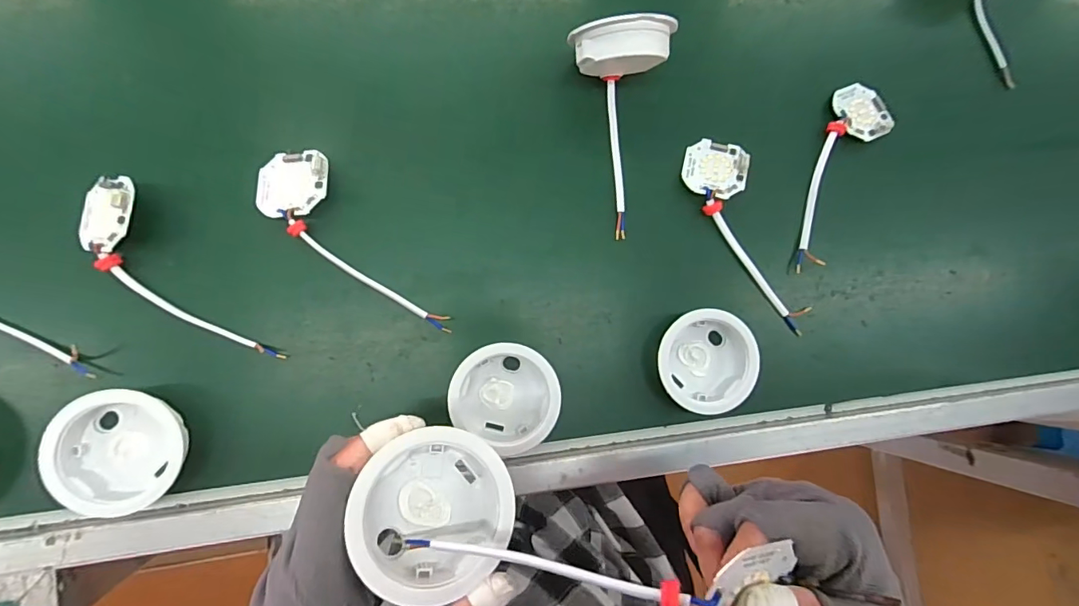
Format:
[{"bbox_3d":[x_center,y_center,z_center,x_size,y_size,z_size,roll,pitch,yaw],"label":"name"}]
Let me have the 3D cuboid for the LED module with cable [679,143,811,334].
[{"bbox_3d":[0.163,-0.054,0.370,0.047,0.016,0.160,-34,92,-10],"label":"LED module with cable"}]

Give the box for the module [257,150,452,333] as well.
[{"bbox_3d":[-0.124,-0.040,0.329,0.161,0.016,0.051,45,81,-3],"label":"module"}]

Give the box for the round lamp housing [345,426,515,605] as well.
[{"bbox_3d":[-0.049,0.096,0.229,0.068,0.028,0.068,6,72,-20],"label":"round lamp housing"}]

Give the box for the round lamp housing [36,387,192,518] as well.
[{"bbox_3d":[-0.253,0.090,0.296,0.067,0.024,0.070,1,86,-9],"label":"round lamp housing"}]

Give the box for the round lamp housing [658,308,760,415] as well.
[{"bbox_3d":[0.119,0.041,0.355,0.070,0.024,0.072,1,86,-9],"label":"round lamp housing"}]

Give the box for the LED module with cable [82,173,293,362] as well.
[{"bbox_3d":[-0.235,-0.012,0.305,0.047,0.030,0.153,-40,93,-10],"label":"LED module with cable"}]

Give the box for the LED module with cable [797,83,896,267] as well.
[{"bbox_3d":[0.240,-0.099,0.386,0.047,0.014,0.161,21,83,-7],"label":"LED module with cable"}]

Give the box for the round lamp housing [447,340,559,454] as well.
[{"bbox_3d":[-0.023,0.063,0.333,0.072,0.022,0.067,1,86,-9],"label":"round lamp housing"}]

